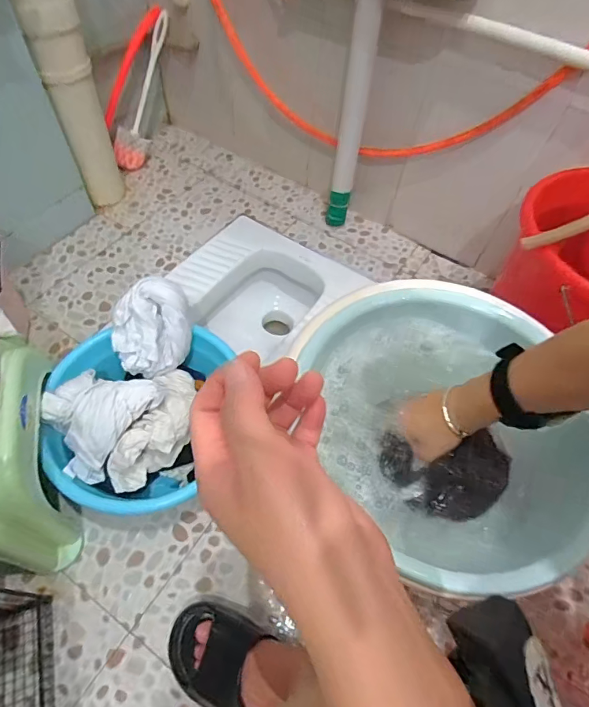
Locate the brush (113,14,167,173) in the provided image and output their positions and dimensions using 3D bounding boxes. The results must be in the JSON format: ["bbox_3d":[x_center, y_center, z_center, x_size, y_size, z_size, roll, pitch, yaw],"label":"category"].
[{"bbox_3d":[-0.379,-0.645,1.097,0.063,0.087,0.355,21,99,9],"label":"brush"}]

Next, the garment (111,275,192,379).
[{"bbox_3d":[-0.236,-0.044,0.713,0.125,0.120,0.105,-8,58,-9],"label":"garment"}]

